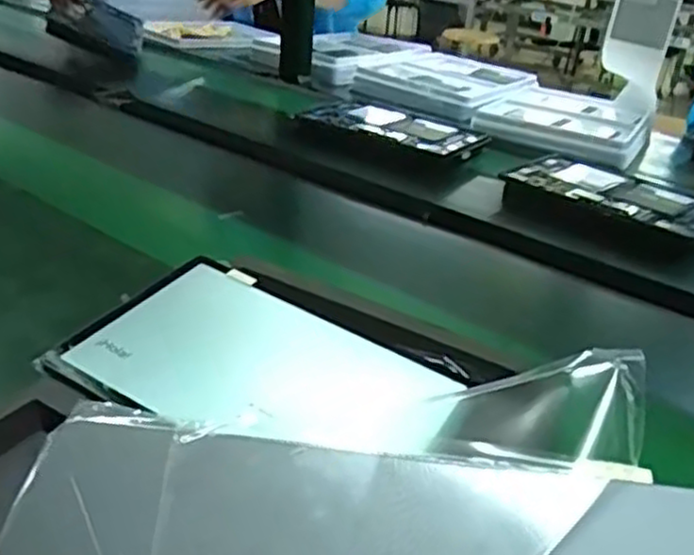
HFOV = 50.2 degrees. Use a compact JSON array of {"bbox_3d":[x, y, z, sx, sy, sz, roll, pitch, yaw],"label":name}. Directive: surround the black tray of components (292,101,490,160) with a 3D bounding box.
[{"bbox_3d":[0.068,-0.234,1.132,0.265,0.014,0.162,20,30,25],"label":"black tray of components"}]

